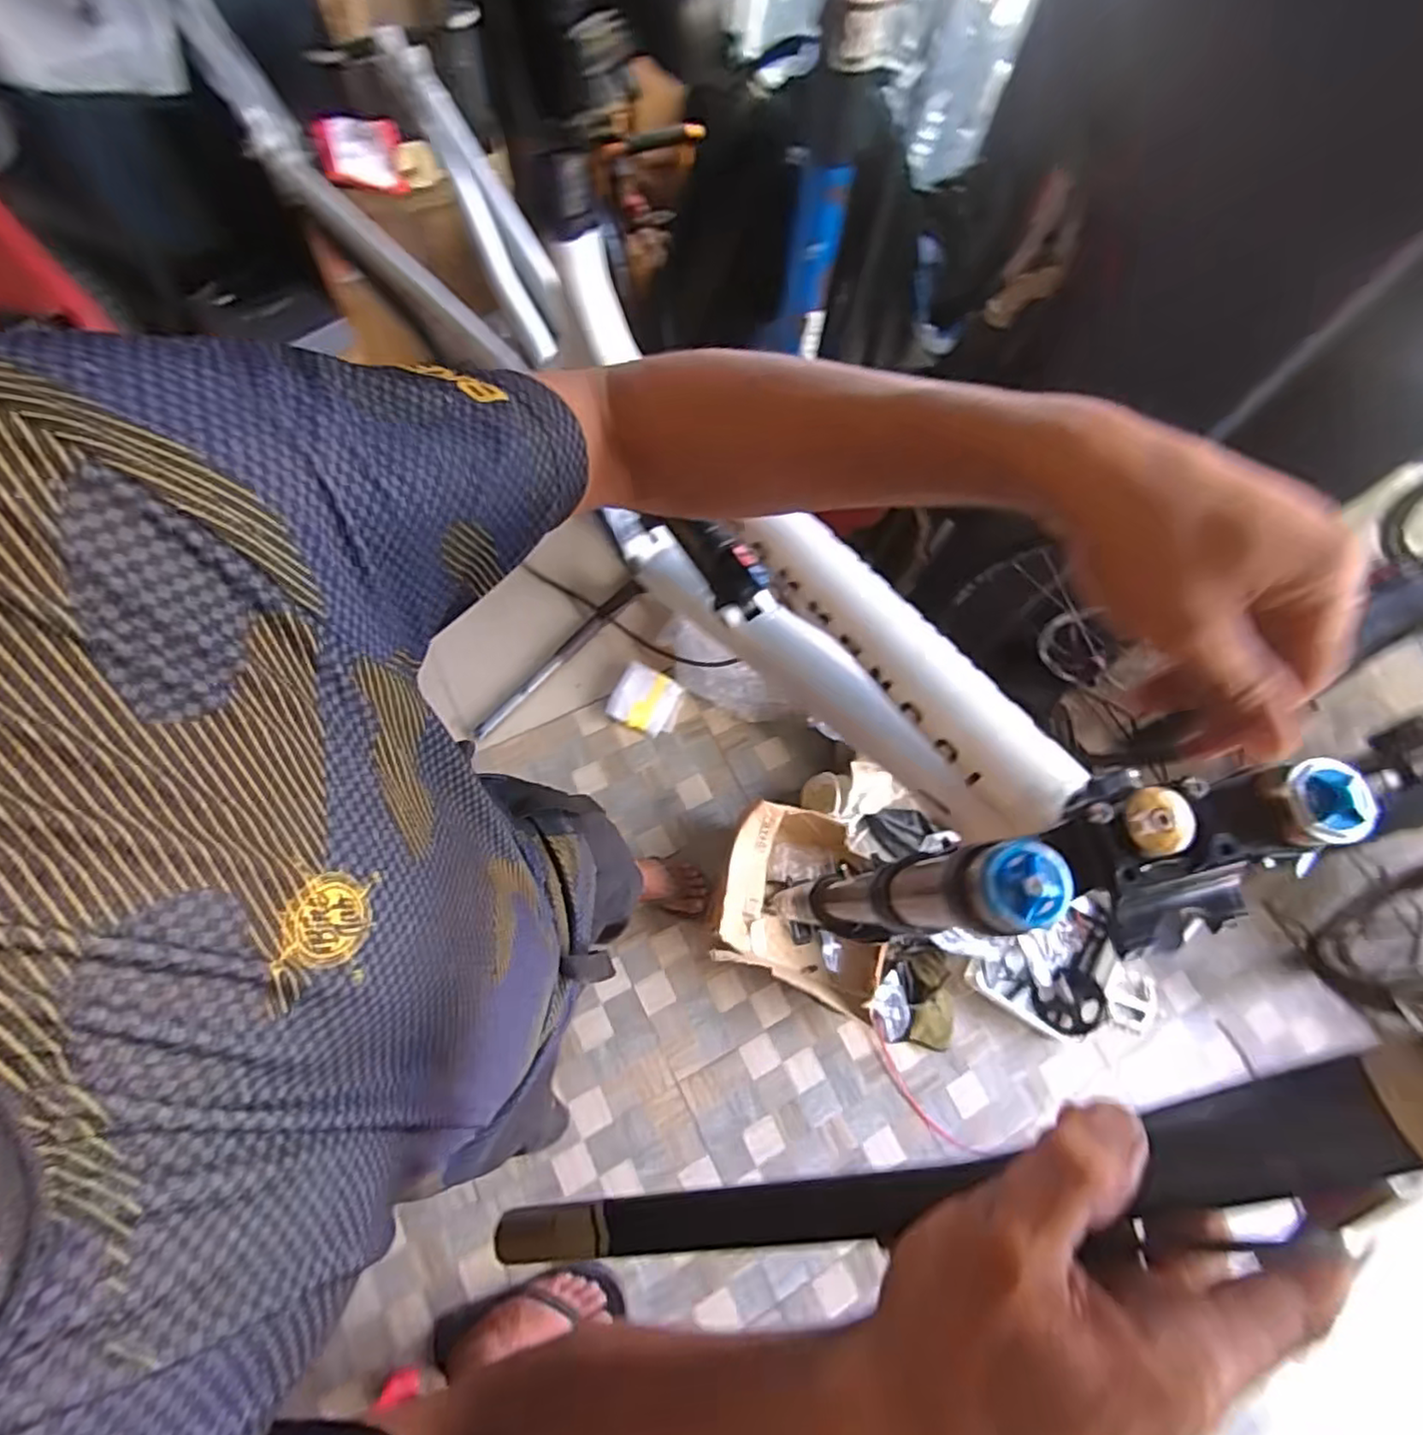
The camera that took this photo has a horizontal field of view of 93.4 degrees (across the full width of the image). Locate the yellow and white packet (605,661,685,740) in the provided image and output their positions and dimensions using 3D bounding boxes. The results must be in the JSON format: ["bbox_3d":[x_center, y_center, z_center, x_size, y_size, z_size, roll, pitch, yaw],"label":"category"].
[{"bbox_3d":[-0.150,-0.037,1.547,0.154,0.031,0.144,23,70,4],"label":"yellow and white packet"}]

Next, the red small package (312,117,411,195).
[{"bbox_3d":[-0.687,-1.104,1.315,0.171,0.123,0.034,8,69,-2],"label":"red small package"}]

